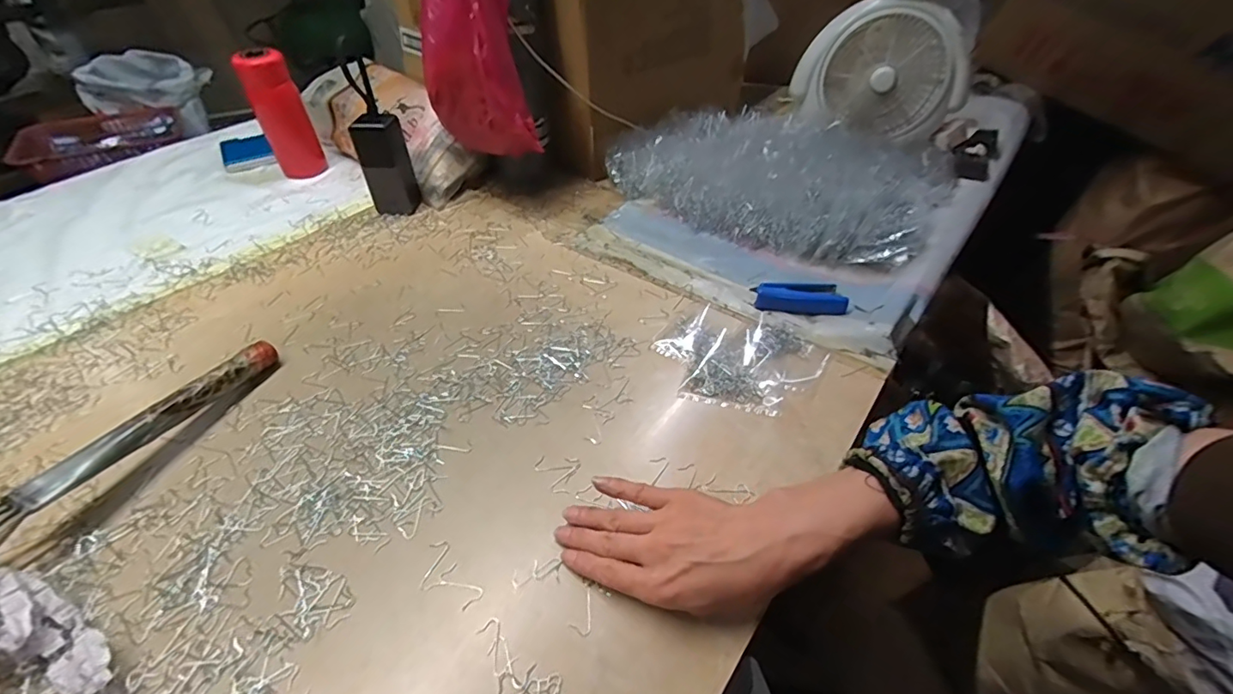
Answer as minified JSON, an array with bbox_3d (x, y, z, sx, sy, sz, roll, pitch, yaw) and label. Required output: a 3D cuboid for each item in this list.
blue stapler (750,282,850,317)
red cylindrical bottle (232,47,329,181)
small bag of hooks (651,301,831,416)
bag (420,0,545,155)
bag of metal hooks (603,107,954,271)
[{"bbox_3d":[0.215,-0.056,0.606,0.103,0.019,0.041,2,44,1],"label":"blue stapler"},{"bbox_3d":[-0.536,-0.375,0.838,0.072,0.180,0.068,-20,48,-20],"label":"red cylindrical bottle"},{"bbox_3d":[0.125,0.006,0.547,0.153,0.012,0.145,31,52,27],"label":"small bag of hooks"},{"bbox_3d":[-0.181,-0.391,0.635,0.115,0.284,0.120,-17,47,-18],"label":"bag"},{"bbox_3d":[0.245,-0.273,0.798,0.460,0.081,0.322,26,50,24],"label":"bag of metal hooks"}]

